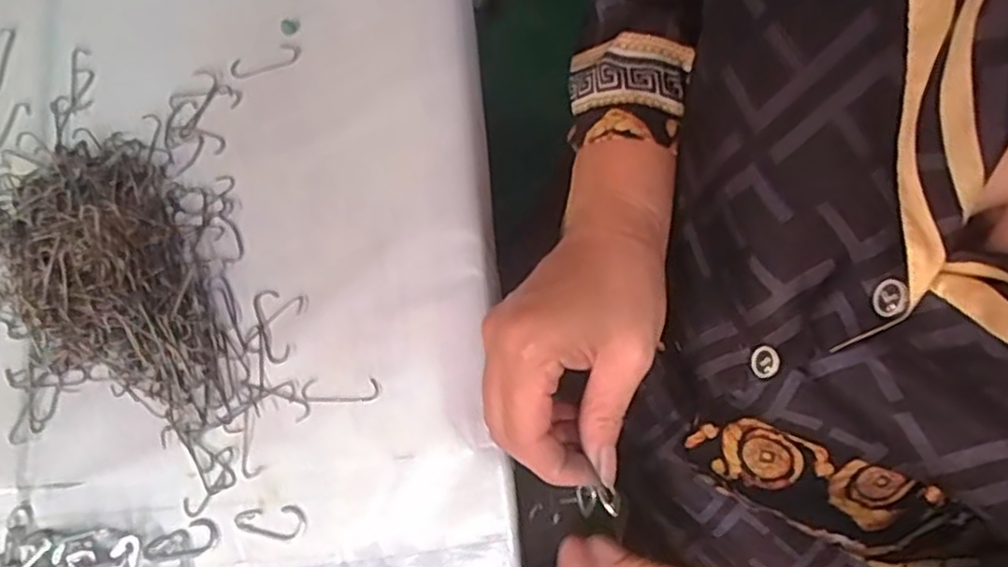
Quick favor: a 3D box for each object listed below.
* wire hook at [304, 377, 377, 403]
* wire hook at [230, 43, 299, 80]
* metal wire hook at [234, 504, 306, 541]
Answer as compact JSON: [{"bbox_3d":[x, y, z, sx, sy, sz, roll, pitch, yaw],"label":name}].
[{"bbox_3d":[-0.089,0.058,0.386,0.041,0.004,0.013,0,76,2],"label":"wire hook"},{"bbox_3d":[-0.146,-0.136,0.439,0.042,0.004,0.014,-22,77,-4],"label":"wire hook"},{"bbox_3d":[-0.122,0.125,0.372,0.036,0.004,0.017,-6,76,0],"label":"metal wire hook"}]

